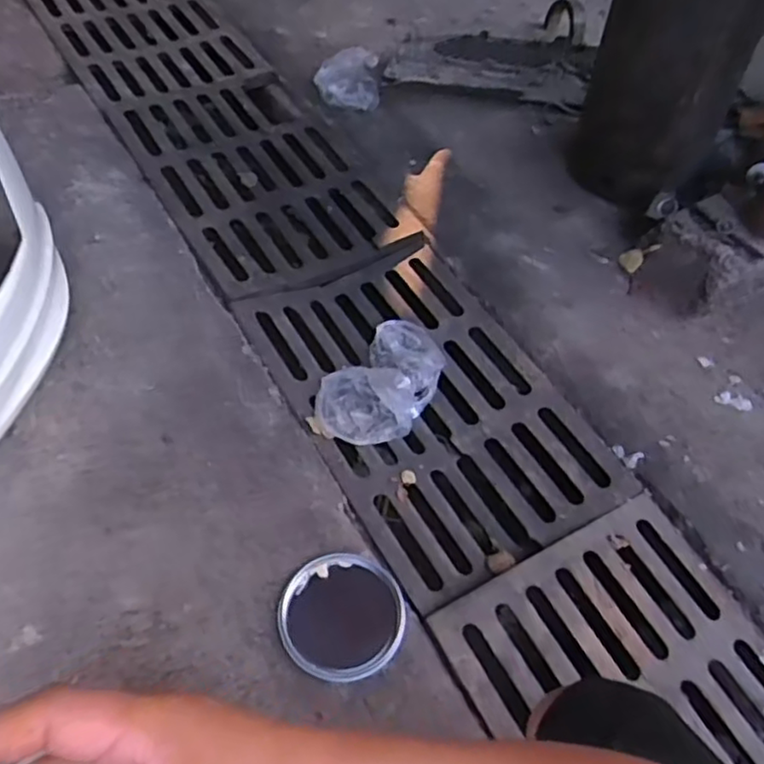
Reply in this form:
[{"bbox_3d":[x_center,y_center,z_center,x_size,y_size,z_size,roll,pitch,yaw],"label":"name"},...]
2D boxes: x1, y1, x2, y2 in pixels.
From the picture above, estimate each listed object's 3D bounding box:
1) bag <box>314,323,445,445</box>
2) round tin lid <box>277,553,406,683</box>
[{"bbox_3d":[0.003,-0.006,1.071,0.149,0.055,0.274,26,56,12],"label":"bag"},{"bbox_3d":[-0.048,0.285,0.827,0.145,0.020,0.144,3,54,-5],"label":"round tin lid"}]

